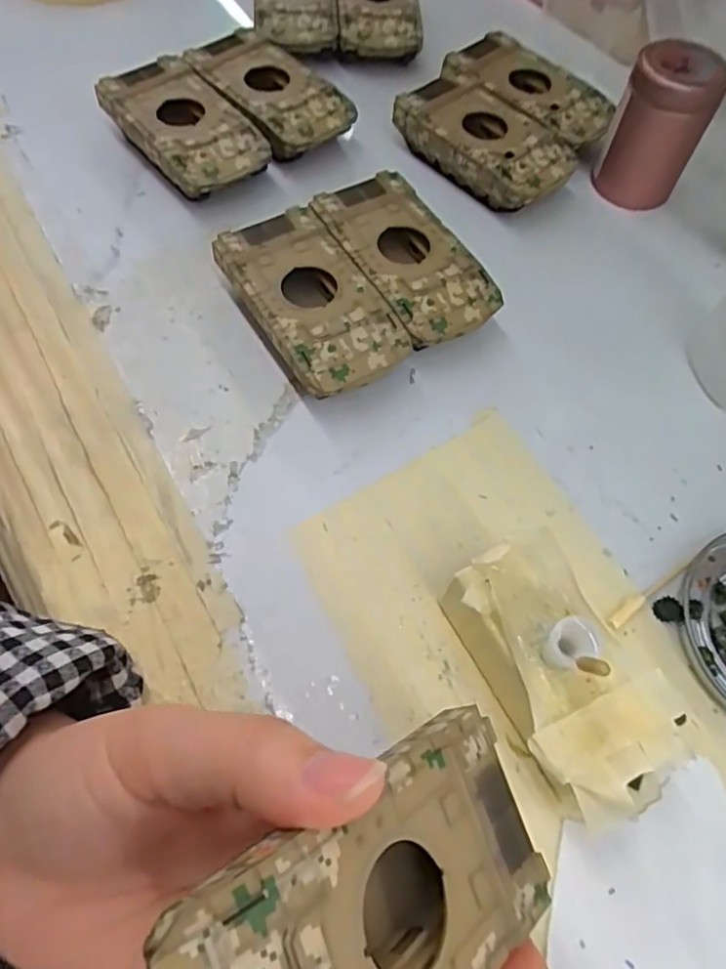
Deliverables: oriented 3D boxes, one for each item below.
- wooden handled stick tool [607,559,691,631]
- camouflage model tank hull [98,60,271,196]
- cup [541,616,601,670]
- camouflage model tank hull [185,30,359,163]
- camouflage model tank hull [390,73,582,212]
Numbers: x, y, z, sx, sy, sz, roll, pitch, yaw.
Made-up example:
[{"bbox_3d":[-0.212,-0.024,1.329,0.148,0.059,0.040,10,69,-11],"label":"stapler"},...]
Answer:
[{"bbox_3d":[0.110,0.040,0.244,0.046,0.004,0.006,-33,69,-19],"label":"wooden handled stick tool"},{"bbox_3d":[-0.093,-0.184,0.337,0.049,0.027,0.091,-36,70,-21],"label":"camouflage model tank hull"},{"bbox_3d":[0.062,0.048,0.192,0.012,0.018,0.012,2,62,-3],"label":"cup"},{"bbox_3d":[-0.051,-0.210,0.356,0.050,0.029,0.091,-38,70,-21],"label":"camouflage model tank hull"},{"bbox_3d":[0.066,-0.180,0.346,0.092,0.028,0.049,42,67,17],"label":"camouflage model tank hull"}]

